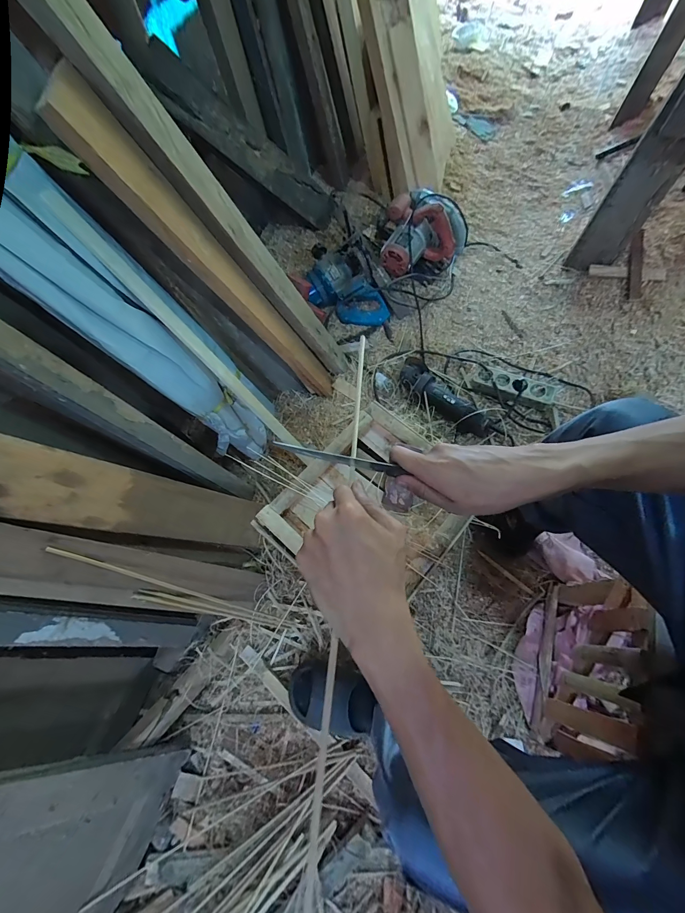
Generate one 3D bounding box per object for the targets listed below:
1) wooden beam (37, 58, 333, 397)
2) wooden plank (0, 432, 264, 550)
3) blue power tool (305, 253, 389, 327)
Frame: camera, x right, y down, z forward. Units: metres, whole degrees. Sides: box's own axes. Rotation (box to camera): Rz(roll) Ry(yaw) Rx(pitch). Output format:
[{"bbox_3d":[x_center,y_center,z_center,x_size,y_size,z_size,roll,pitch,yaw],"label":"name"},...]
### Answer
[{"bbox_3d":[-0.194,-0.314,0.670,0.049,0.660,0.107,-4,66,27],"label":"wooden beam"},{"bbox_3d":[-0.313,0.079,0.570,0.014,0.476,0.096,-12,66,28],"label":"wooden plank"},{"bbox_3d":[0.018,-0.471,0.991,0.243,0.114,0.135,32,72,17],"label":"blue power tool"}]

